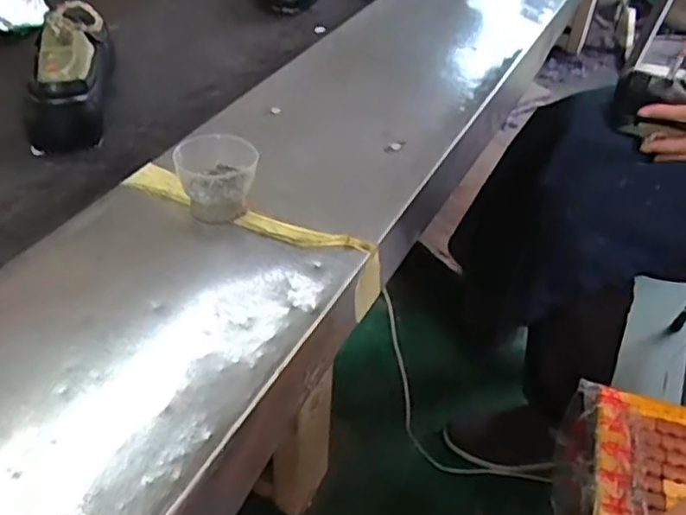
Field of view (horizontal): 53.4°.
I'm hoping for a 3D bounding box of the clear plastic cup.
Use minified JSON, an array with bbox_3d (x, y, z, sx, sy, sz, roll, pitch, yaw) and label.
[{"bbox_3d":[-0.102,-0.061,0.545,0.071,0.051,0.057,-3,41,-7],"label":"clear plastic cup"}]

